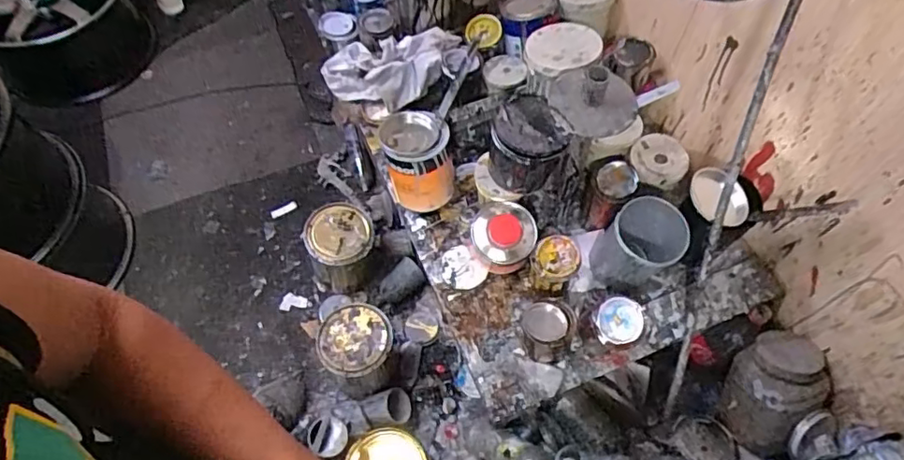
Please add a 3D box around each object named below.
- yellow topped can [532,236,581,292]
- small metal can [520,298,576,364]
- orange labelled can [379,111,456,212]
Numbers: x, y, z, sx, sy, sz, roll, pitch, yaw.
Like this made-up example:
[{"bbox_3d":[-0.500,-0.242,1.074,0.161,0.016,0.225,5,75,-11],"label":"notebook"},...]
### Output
[{"bbox_3d":[0.159,0.057,0.914,0.068,0.067,0.078,14,57,8],"label":"yellow topped can"},{"bbox_3d":[0.139,0.146,0.864,0.075,0.072,0.072,1,57,-1],"label":"small metal can"},{"bbox_3d":[-0.056,-0.114,0.976,0.107,0.127,0.103,1,57,-1],"label":"orange labelled can"}]

